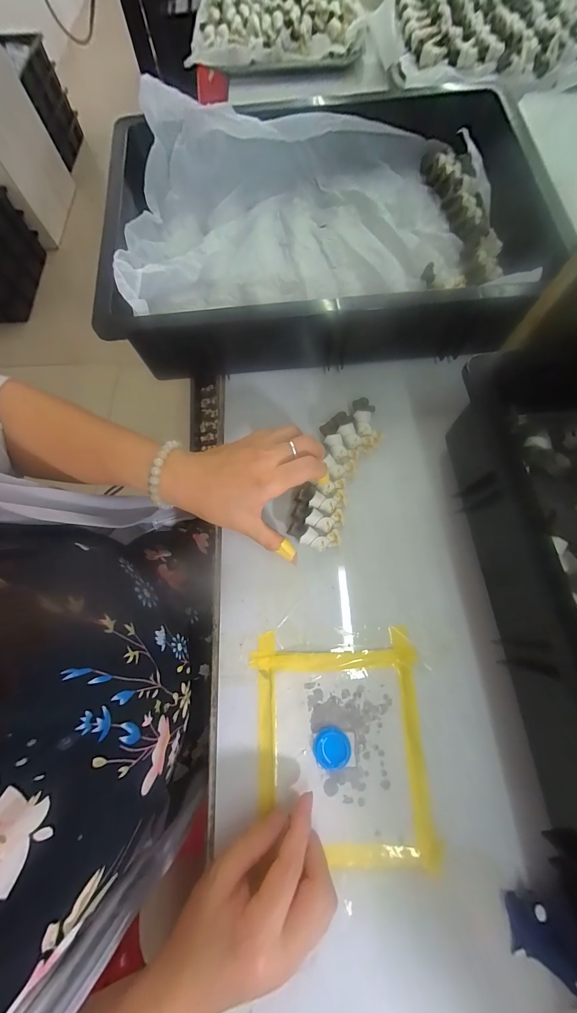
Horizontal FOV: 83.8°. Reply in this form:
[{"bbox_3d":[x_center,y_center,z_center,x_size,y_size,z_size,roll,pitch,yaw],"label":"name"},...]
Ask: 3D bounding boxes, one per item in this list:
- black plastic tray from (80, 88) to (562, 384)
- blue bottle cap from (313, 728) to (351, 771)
[{"bbox_3d":[0.045,-0.304,0.361,0.448,0.093,0.308,-5,73,1],"label":"black plastic tray"},{"bbox_3d":[0.036,0.199,0.263,0.030,0.006,0.029,-1,73,2],"label":"blue bottle cap"}]

